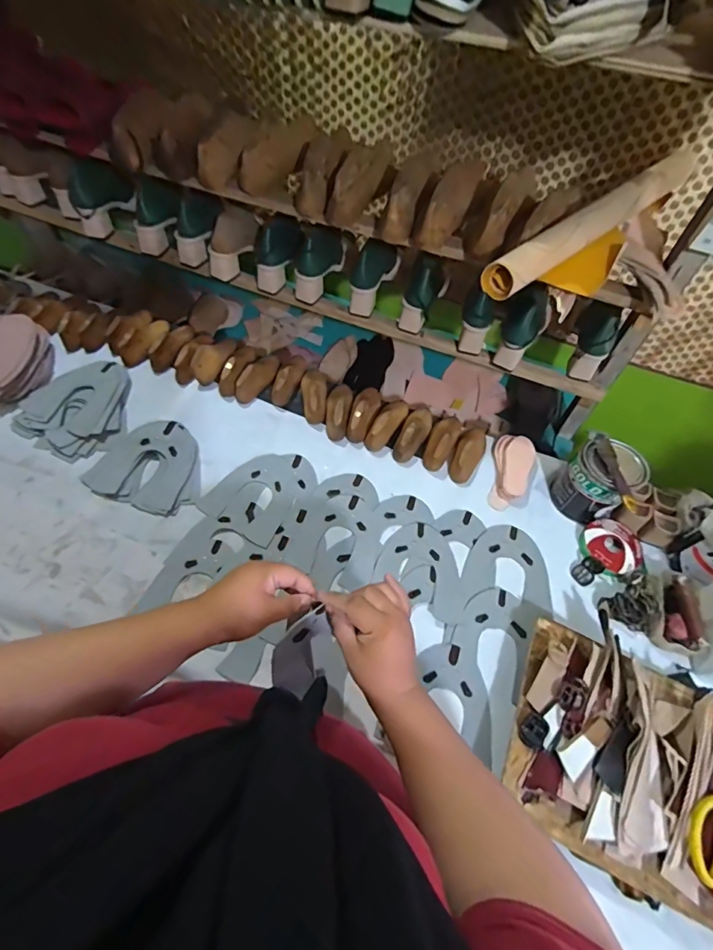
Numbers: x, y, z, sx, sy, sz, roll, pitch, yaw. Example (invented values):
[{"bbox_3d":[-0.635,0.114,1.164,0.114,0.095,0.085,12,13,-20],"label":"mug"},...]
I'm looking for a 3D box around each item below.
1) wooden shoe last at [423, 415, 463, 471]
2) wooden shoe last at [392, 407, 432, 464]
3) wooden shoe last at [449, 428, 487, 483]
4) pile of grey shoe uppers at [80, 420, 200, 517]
[{"bbox_3d":[0.167,-0.072,0.860,0.053,0.052,0.140,24,60,11],"label":"wooden shoe last"},{"bbox_3d":[0.113,-0.083,0.864,0.051,0.052,0.140,22,60,10],"label":"wooden shoe last"},{"bbox_3d":[0.216,-0.047,0.847,0.051,0.040,0.129,24,60,11],"label":"wooden shoe last"},{"bbox_3d":[-0.370,-0.021,0.809,0.194,0.024,0.170,20,60,8],"label":"pile of grey shoe uppers"}]

